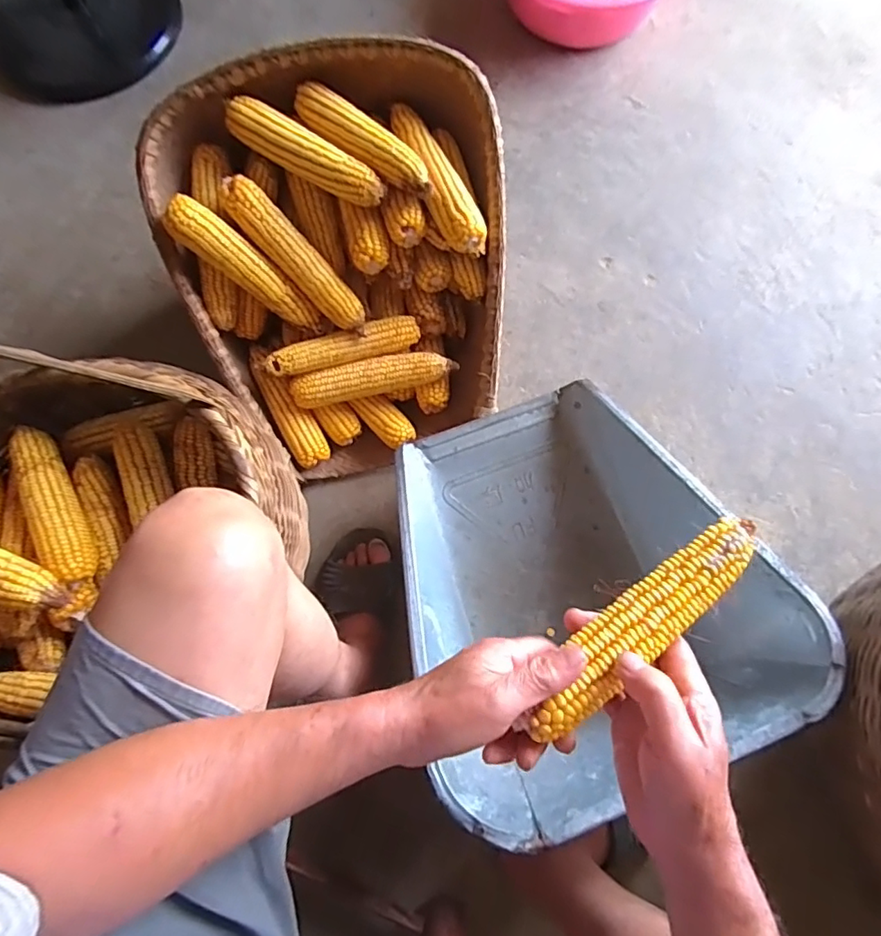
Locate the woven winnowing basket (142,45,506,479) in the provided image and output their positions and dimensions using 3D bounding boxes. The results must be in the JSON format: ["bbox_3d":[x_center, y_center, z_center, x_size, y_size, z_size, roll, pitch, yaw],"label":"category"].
[{"bbox_3d":[-0.121,-0.256,0.745,0.416,0.310,0.417,-14,76,-5],"label":"woven winnowing basket"}]

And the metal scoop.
[{"bbox_3d":[0.148,0.122,0.680,0.408,0.237,0.452,-23,77,-7],"label":"metal scoop"}]

